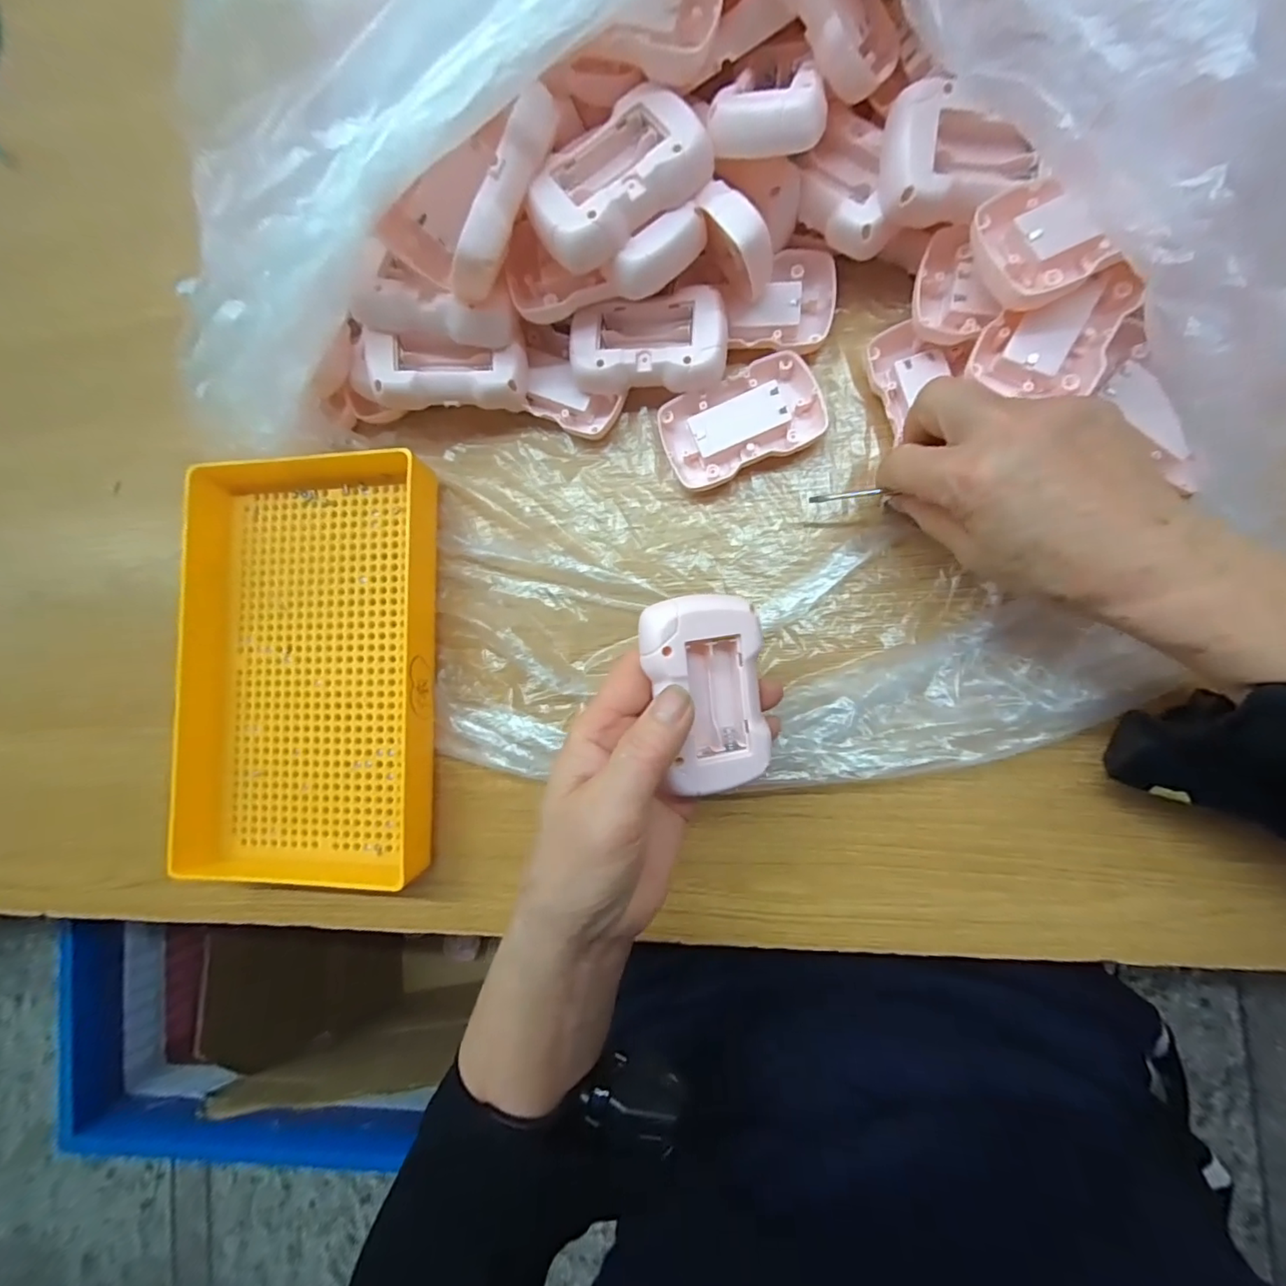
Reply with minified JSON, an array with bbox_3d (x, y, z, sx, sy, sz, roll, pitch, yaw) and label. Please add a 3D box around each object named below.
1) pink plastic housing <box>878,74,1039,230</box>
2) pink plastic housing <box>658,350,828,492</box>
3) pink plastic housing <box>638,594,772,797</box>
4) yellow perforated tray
[{"bbox_3d":[0.147,-0.227,0.251,0.066,0.031,0.047,-1,86,7],"label":"pink plastic housing"},{"bbox_3d":[0.057,-0.125,0.310,0.089,0.014,0.051,-21,84,6],"label":"pink plastic housing"},{"bbox_3d":[0.026,0.022,0.239,0.050,0.021,0.083,-3,96,-13],"label":"pink plastic housing"},{"bbox_3d":[-0.200,0.015,0.324,0.150,0.035,0.250,-2,86,7],"label":"yellow perforated tray"}]

